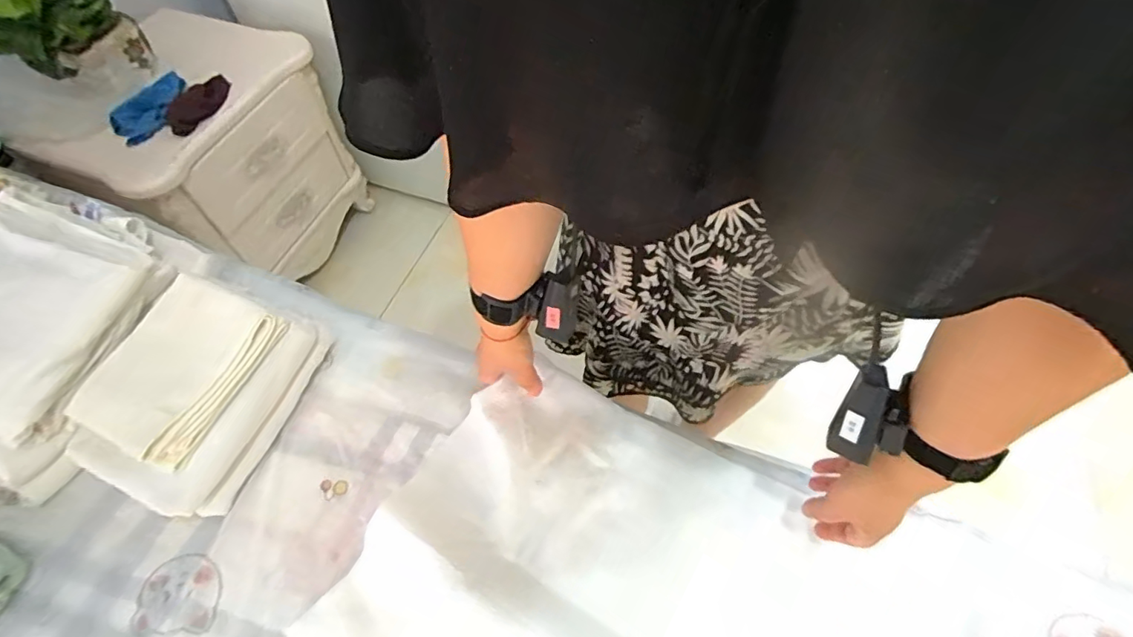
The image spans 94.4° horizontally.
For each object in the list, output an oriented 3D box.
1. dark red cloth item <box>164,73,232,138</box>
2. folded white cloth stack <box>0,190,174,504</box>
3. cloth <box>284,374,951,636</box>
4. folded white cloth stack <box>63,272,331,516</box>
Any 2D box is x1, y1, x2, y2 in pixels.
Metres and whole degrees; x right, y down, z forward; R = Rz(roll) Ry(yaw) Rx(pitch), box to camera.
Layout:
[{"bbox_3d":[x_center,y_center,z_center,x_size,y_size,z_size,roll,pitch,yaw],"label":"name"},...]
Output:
[{"bbox_3d":[-0.649,-0.381,0.920,0.076,0.029,0.168,3,57,2],"label":"dark red cloth item"},{"bbox_3d":[-0.616,0.001,0.587,0.237,0.126,0.282,19,60,12],"label":"folded white cloth stack"},{"bbox_3d":[0.062,0.289,0.501,0.521,0.036,0.386,26,60,16],"label":"cloth"},{"bbox_3d":[-0.409,0.077,0.576,0.190,0.104,0.224,18,58,11],"label":"folded white cloth stack"}]

